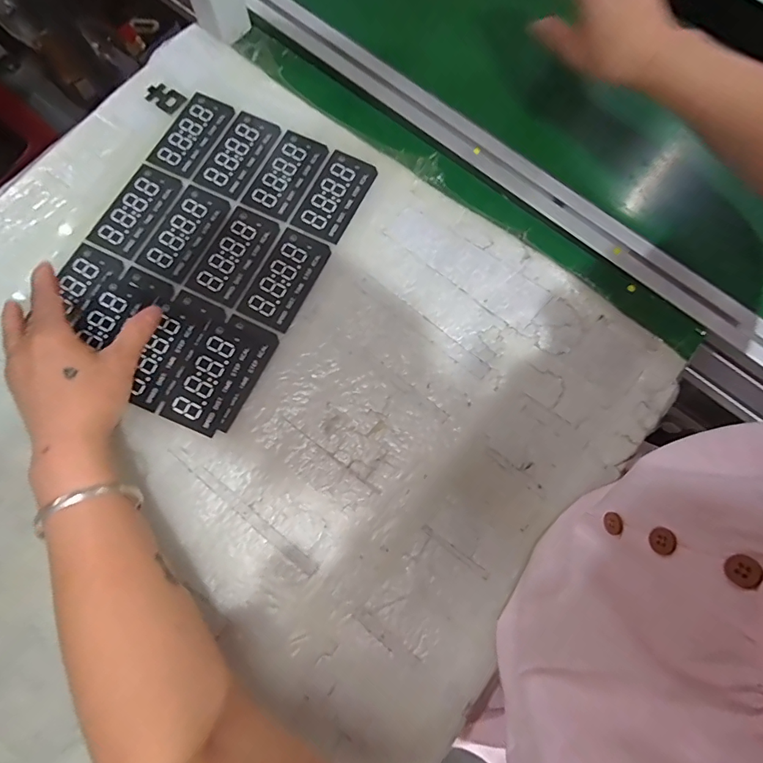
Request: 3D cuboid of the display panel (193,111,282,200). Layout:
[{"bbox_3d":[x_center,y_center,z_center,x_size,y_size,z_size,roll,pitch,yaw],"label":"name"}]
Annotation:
[{"bbox_3d":[-0.136,-0.219,0.416,0.046,0.004,0.090,27,76,5],"label":"display panel"}]

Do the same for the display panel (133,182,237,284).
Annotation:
[{"bbox_3d":[-0.178,-0.136,0.395,0.050,0.004,0.090,25,76,5],"label":"display panel"}]

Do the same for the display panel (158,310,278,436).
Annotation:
[{"bbox_3d":[-0.133,-0.006,0.361,0.055,0.004,0.100,26,76,5],"label":"display panel"}]

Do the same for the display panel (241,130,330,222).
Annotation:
[{"bbox_3d":[-0.090,-0.197,0.411,0.048,0.004,0.090,26,76,5],"label":"display panel"}]

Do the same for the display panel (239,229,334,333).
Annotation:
[{"bbox_3d":[-0.085,-0.092,0.383,0.048,0.004,0.092,25,76,5],"label":"display panel"}]

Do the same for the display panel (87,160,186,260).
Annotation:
[{"bbox_3d":[-0.225,-0.158,0.401,0.053,0.004,0.091,26,76,5],"label":"display panel"}]

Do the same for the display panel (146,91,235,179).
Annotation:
[{"bbox_3d":[-0.184,-0.242,0.422,0.050,0.004,0.090,26,76,5],"label":"display panel"}]

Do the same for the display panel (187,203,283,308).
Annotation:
[{"bbox_3d":[-0.132,-0.115,0.389,0.050,0.004,0.093,25,76,5],"label":"display panel"}]

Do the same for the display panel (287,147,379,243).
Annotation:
[{"bbox_3d":[-0.043,-0.174,0.405,0.048,0.004,0.090,25,76,5],"label":"display panel"}]

